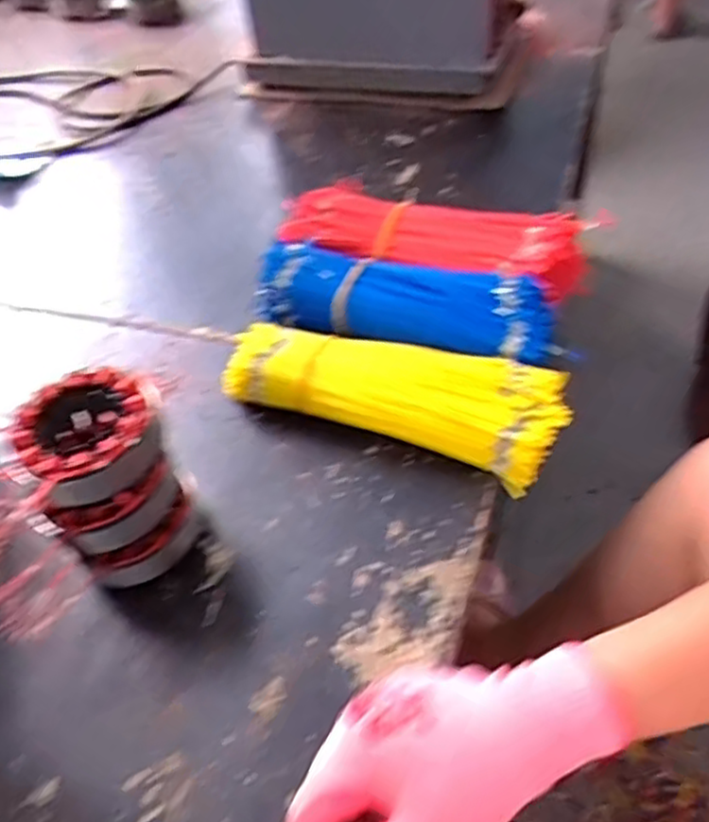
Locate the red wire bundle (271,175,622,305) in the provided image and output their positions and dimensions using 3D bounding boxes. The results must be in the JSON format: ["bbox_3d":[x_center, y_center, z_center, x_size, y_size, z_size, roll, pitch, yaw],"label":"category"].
[{"bbox_3d":[0.067,-0.148,0.624,0.267,0.046,0.087,16,52,20],"label":"red wire bundle"}]

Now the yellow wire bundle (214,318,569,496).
[{"bbox_3d":[0.027,-0.014,0.533,0.244,0.052,0.078,15,51,20],"label":"yellow wire bundle"}]

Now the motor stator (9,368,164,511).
[{"bbox_3d":[-0.160,0.018,0.436,0.087,0.043,0.078,34,60,31],"label":"motor stator"}]

